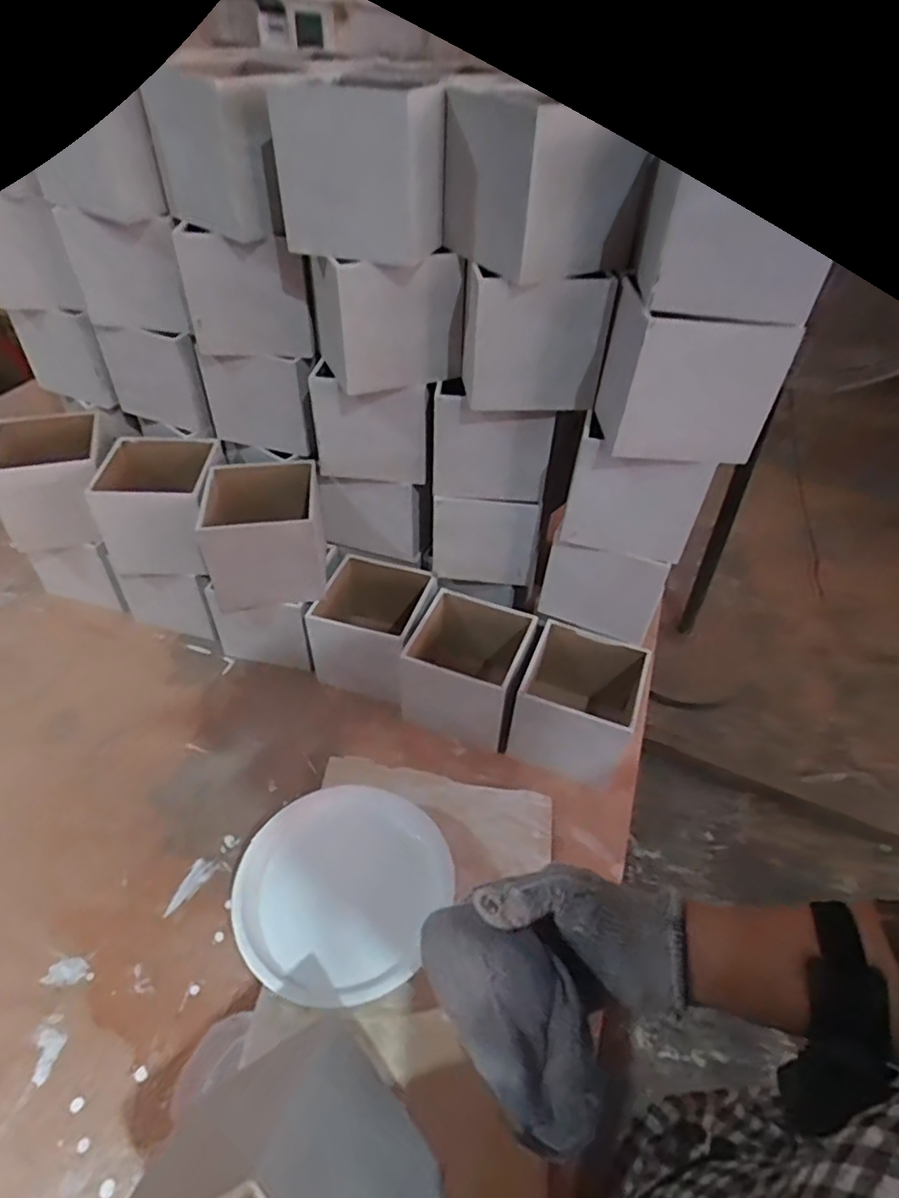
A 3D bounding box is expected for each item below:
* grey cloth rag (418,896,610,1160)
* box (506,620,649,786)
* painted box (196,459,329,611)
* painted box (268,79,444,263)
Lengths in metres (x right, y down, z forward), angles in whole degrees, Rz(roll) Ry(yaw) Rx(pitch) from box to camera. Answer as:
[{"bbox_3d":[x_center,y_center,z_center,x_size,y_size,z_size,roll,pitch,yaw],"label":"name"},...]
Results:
[{"bbox_3d":[0.036,0.228,0.358,0.061,0.038,0.127,-25,51,-26],"label":"grey cloth rag"},{"bbox_3d":[0.128,0.109,0.653,0.114,0.103,0.116,20,46,16],"label":"box"},{"bbox_3d":[-0.194,-0.067,0.686,0.112,0.111,0.118,-4,43,-7],"label":"painted box"},{"bbox_3d":[-0.061,-0.345,0.512,0.113,0.106,0.104,18,46,14],"label":"painted box"}]

